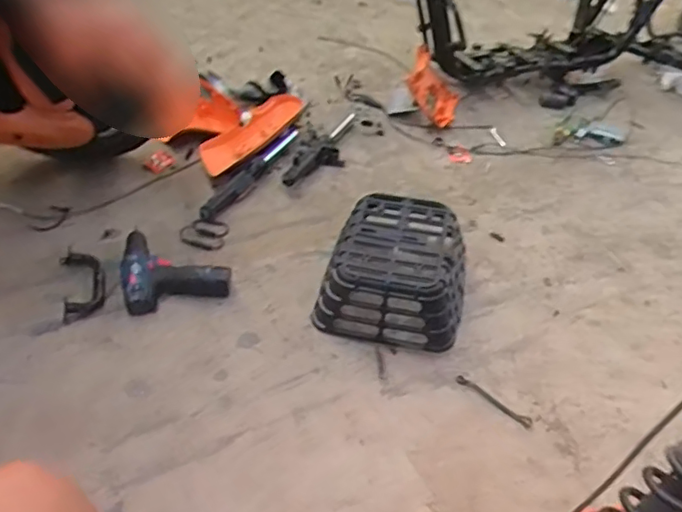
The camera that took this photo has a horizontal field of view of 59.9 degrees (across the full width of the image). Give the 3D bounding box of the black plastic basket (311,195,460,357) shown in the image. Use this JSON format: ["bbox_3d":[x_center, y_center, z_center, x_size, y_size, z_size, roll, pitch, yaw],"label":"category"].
[{"bbox_3d":[0.106,0.028,1.072,0.244,0.122,0.274,15,46,8],"label":"black plastic basket"}]

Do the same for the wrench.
[{"bbox_3d":[0.250,0.238,0.971,0.134,0.010,0.017,28,50,20],"label":"wrench"}]

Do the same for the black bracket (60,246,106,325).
[{"bbox_3d":[-0.446,0.047,1.026,0.068,0.028,0.141,-10,47,-18],"label":"black bracket"}]

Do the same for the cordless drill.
[{"bbox_3d":[-0.301,0.019,1.056,0.180,0.073,0.140,-13,48,-20],"label":"cordless drill"}]

